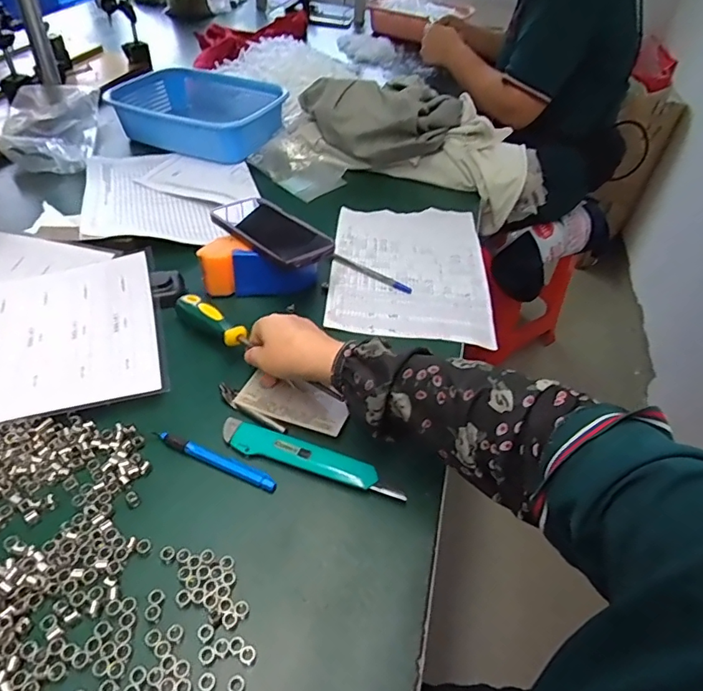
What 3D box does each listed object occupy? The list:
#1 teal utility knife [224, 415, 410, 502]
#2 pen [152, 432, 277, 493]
[{"bbox_3d":[-0.036,0.100,0.439,0.169,0.008,0.027,16,46,12],"label":"teal utility knife"},{"bbox_3d":[-0.119,0.099,0.436,0.118,0.007,0.013,19,47,14],"label":"pen"}]

